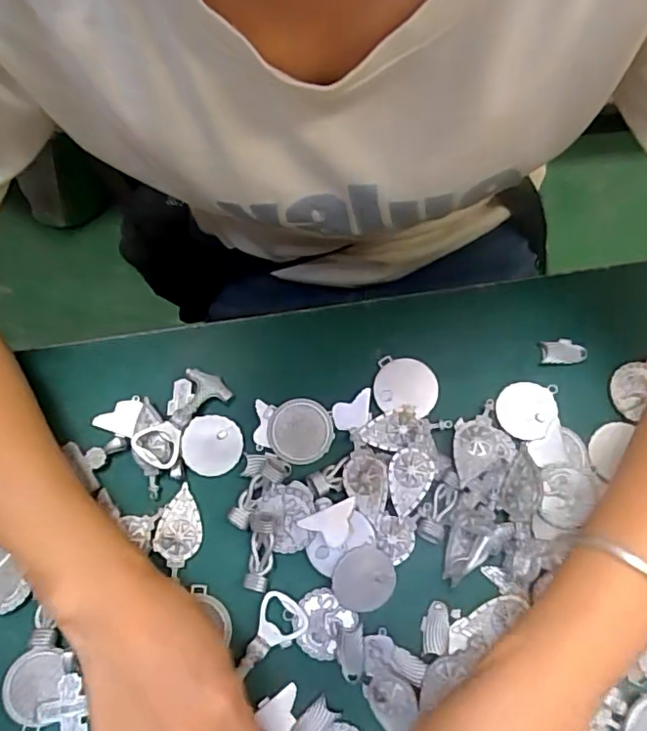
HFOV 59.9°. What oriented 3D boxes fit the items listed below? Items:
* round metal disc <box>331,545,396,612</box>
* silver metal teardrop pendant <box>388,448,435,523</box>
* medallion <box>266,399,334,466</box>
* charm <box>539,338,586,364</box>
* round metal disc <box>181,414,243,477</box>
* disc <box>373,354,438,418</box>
[{"bbox_3d":[0.024,0.125,0.329,0.036,0.004,0.036,0,88,-7],"label":"round metal disc"},{"bbox_3d":[0.053,0.071,0.340,0.026,0.004,0.040,1,76,7],"label":"silver metal teardrop pendant"},{"bbox_3d":[-0.015,0.041,0.353,0.041,0.004,0.039,-4,73,-1],"label":"medallion"},{"bbox_3d":[0.158,-0.010,0.369,0.029,0.004,0.016,-1,73,0],"label":"charm"},{"bbox_3d":[-0.069,0.050,0.350,0.036,0.004,0.036,1,85,-11],"label":"round metal disc"},{"bbox_3d":[0.053,0.012,0.361,0.040,0.004,0.036,10,74,3],"label":"disc"}]

